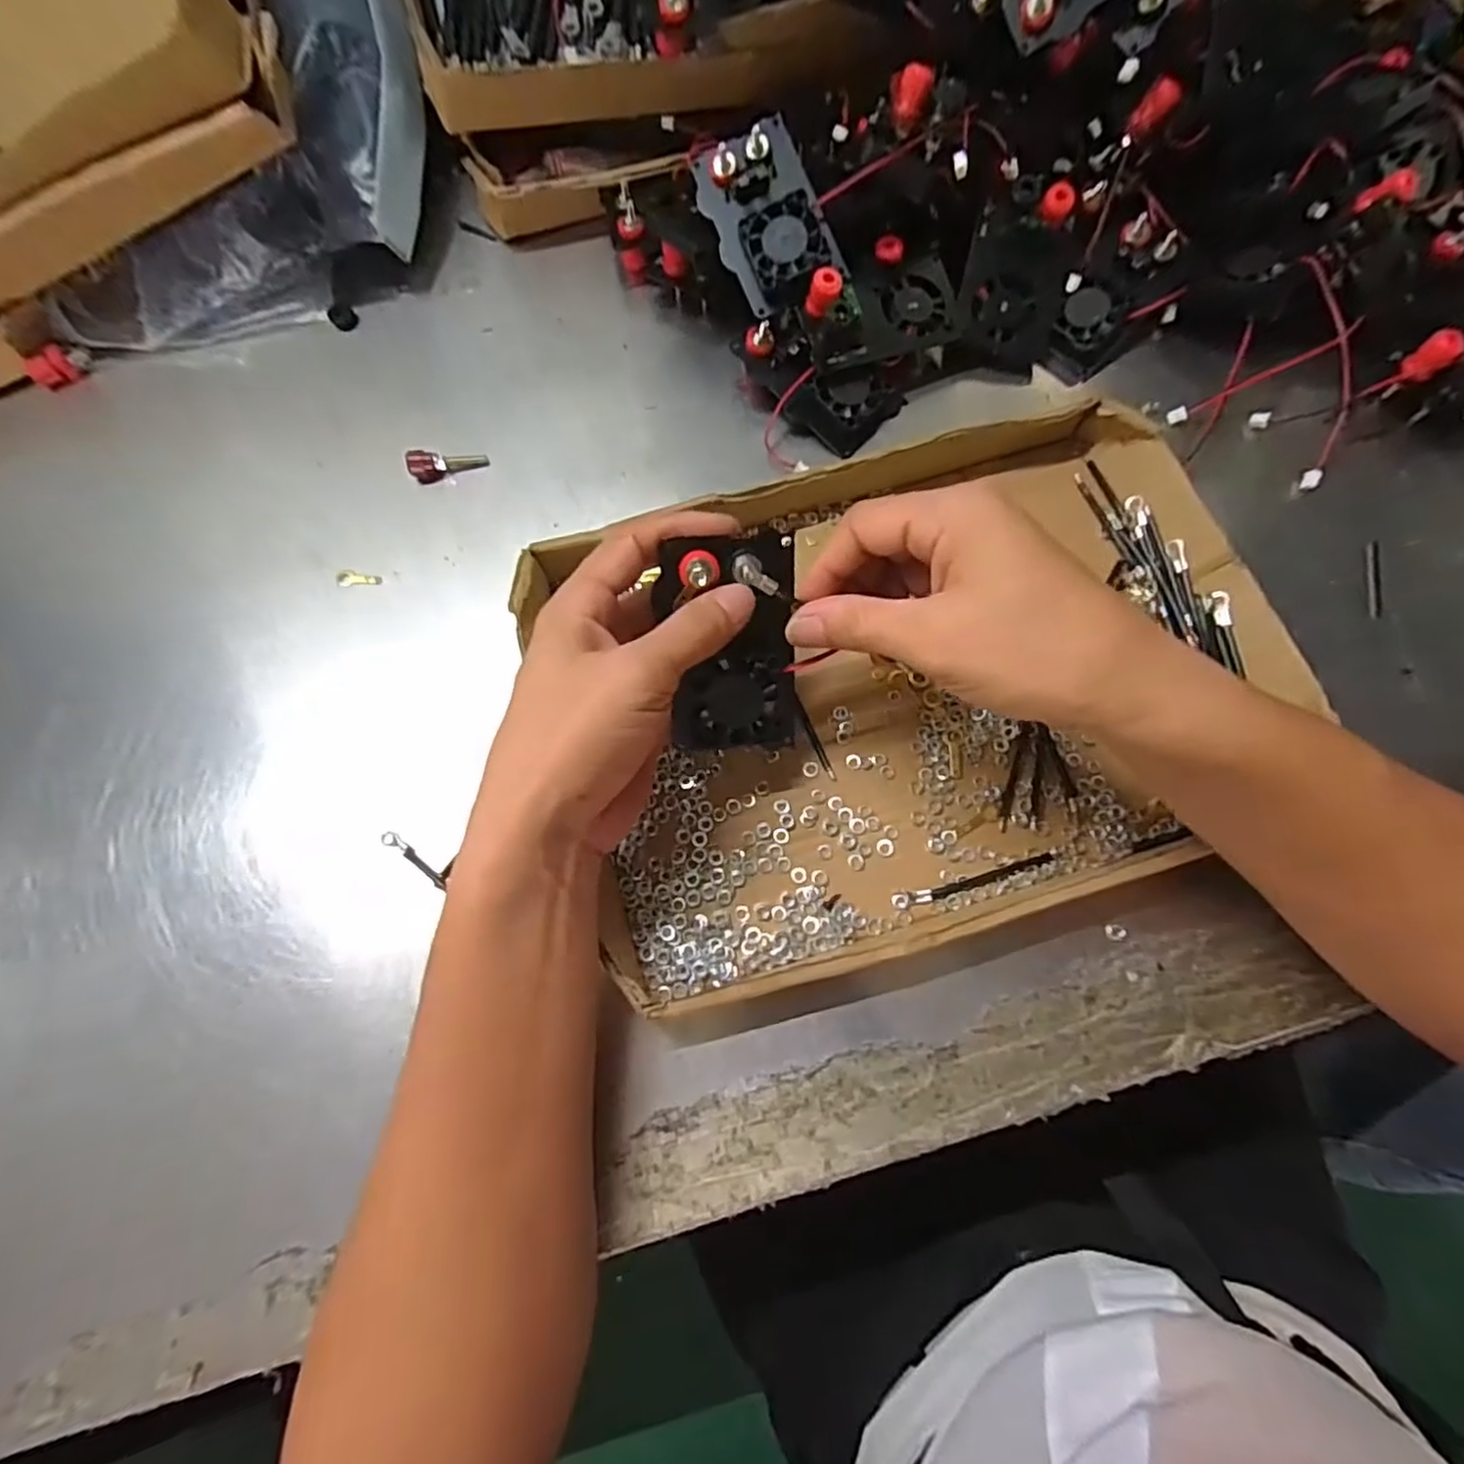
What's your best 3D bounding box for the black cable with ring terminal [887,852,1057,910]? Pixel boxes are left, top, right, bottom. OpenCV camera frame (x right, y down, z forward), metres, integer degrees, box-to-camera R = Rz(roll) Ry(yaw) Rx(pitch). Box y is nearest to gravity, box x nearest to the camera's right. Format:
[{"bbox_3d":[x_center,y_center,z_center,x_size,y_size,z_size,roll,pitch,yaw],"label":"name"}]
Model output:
[{"bbox_3d":[0.108,0.066,0.301,0.074,0.004,0.007,-15,73,-2],"label":"black cable with ring terminal"}]

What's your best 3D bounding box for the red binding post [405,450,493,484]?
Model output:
[{"bbox_3d":[-0.164,-0.156,0.389,0.043,0.017,0.012,-21,74,-4],"label":"red binding post"}]

